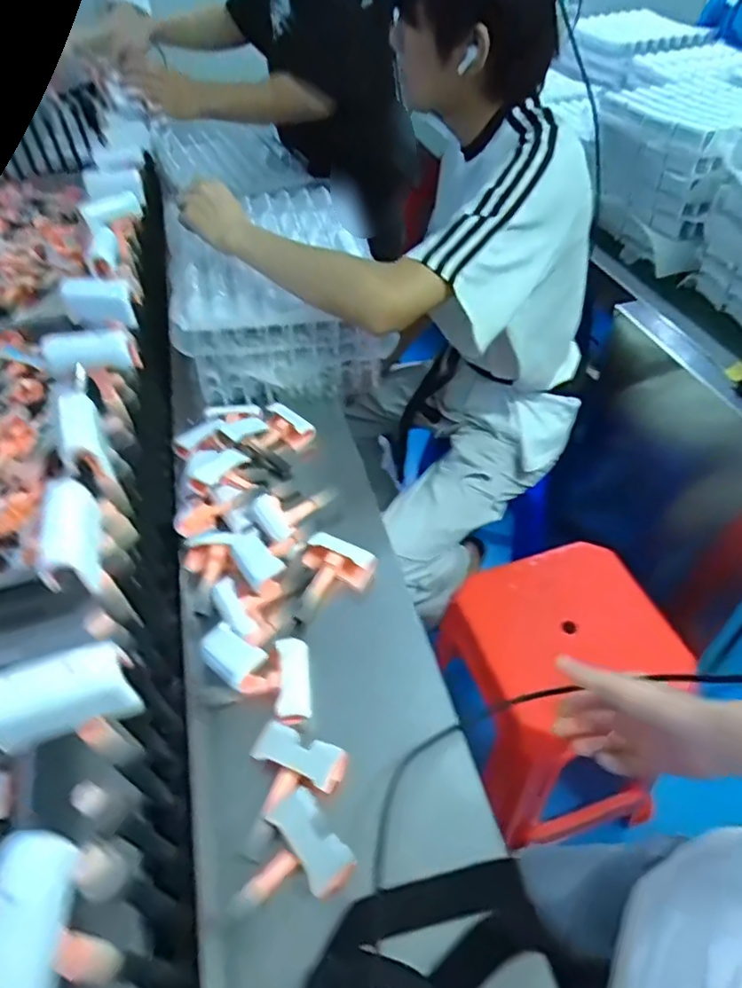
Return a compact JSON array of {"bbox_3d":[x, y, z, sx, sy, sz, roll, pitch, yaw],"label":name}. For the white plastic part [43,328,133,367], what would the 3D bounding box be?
[{"bbox_3d":[-0.267,-0.137,0.554,0.074,0.031,0.022,-5,42,-18],"label":"white plastic part"}]

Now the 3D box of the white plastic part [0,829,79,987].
[{"bbox_3d":[-0.154,0.193,0.253,0.024,0.040,0.079,-34,41,26],"label":"white plastic part"}]

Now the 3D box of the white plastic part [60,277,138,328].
[{"bbox_3d":[-0.297,-0.206,0.639,0.077,0.044,0.033,3,44,9],"label":"white plastic part"}]

